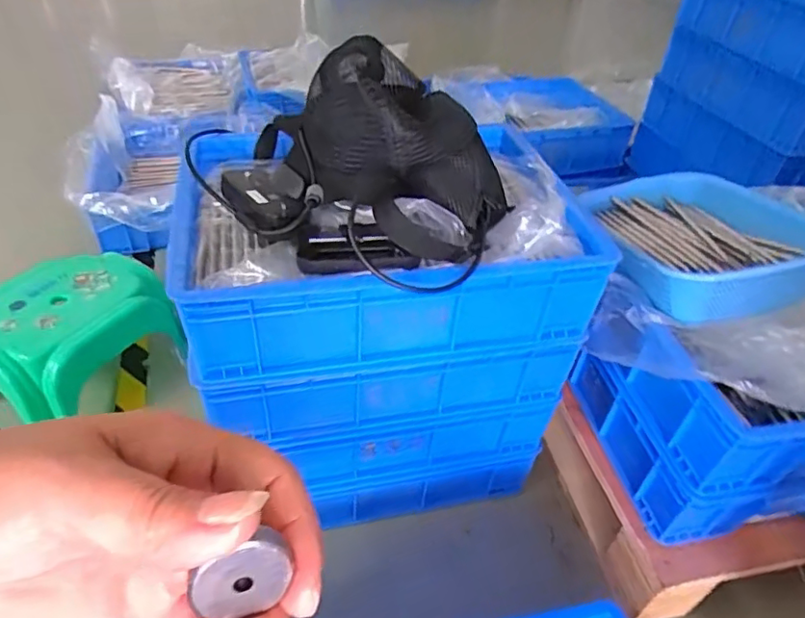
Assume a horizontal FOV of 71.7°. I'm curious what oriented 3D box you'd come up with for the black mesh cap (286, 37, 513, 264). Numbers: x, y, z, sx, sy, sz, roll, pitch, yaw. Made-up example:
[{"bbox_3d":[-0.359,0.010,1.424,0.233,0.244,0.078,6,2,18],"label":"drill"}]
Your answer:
[{"bbox_3d":[-0.013,-0.175,0.552,0.211,0.116,0.262,-1,42,-6],"label":"black mesh cap"}]

